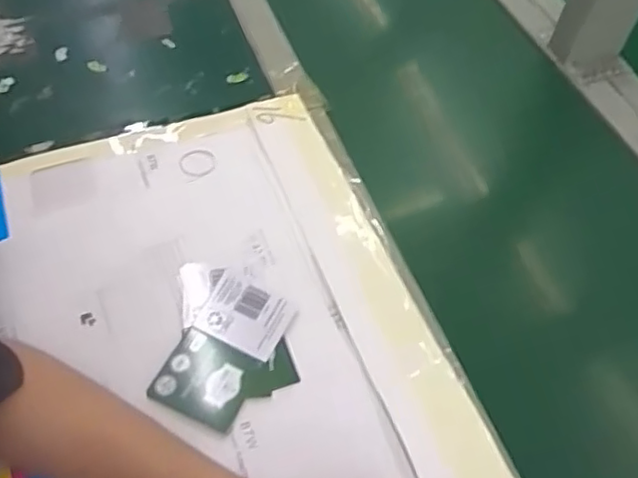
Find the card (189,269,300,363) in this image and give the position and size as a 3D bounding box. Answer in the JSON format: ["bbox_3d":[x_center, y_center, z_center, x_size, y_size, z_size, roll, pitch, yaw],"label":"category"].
[{"bbox_3d":[-0.059,0.063,0.522,0.072,0.006,0.062,23,56,12],"label":"card"}]

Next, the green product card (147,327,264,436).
[{"bbox_3d":[-0.087,0.107,0.487,0.068,0.004,0.062,22,56,12],"label":"green product card"}]

